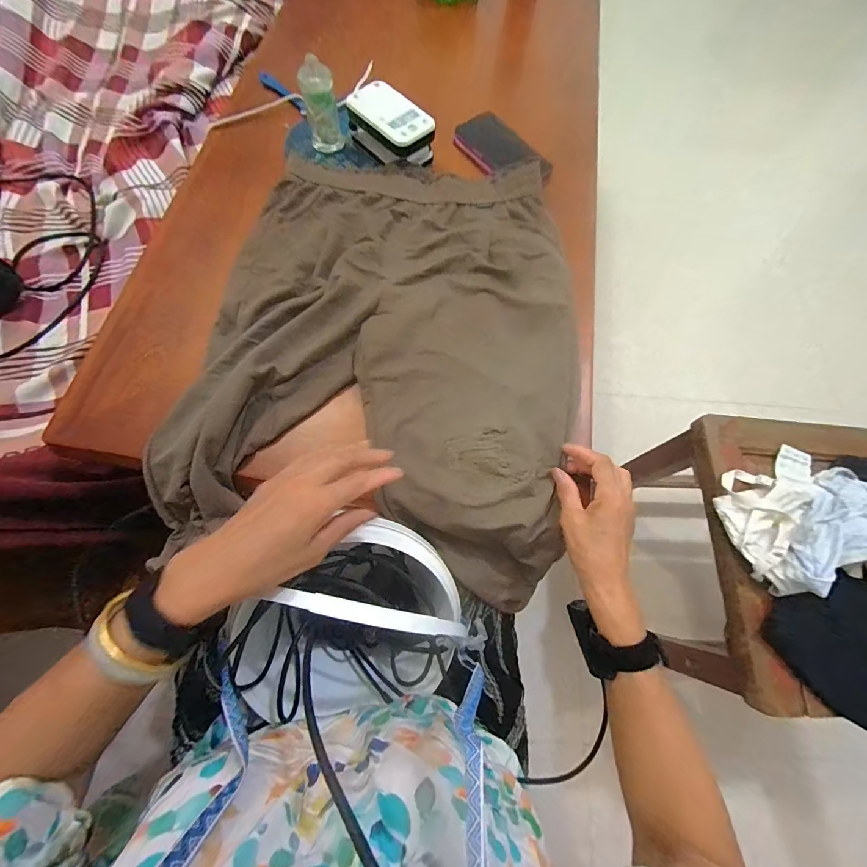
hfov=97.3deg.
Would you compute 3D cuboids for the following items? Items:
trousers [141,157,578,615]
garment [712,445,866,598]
[{"bbox_3d":[-0.047,-0.111,0.487,0.436,0.091,0.541,9,72,3],"label":"trousers"},{"bbox_3d":[0.513,0.132,0.470,0.288,0.060,0.216,27,71,7],"label":"garment"}]

